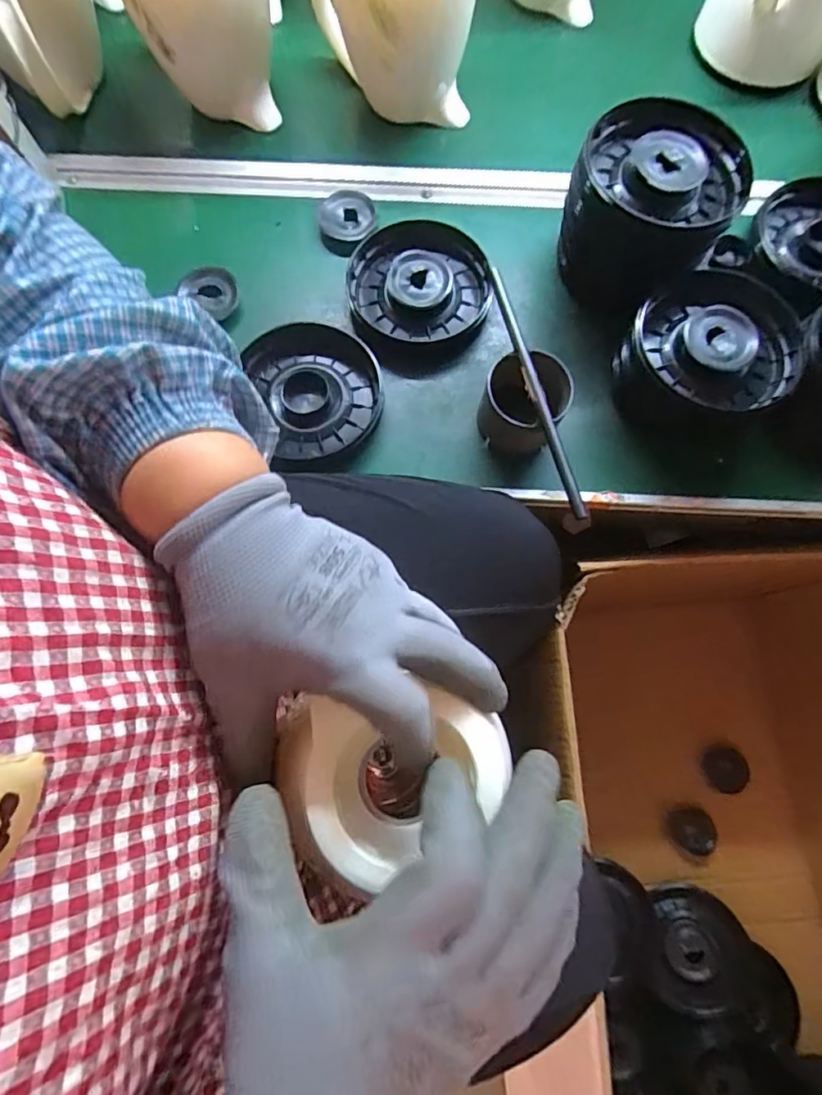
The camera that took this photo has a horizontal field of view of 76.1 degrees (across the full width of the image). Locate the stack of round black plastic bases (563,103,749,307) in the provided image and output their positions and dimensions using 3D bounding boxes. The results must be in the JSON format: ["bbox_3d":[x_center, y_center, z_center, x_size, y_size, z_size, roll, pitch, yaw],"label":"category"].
[{"bbox_3d":[0.209,-0.297,0.479,0.141,0.112,0.128,24,75,6],"label":"stack of round black plastic bases"}]

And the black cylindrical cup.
[{"bbox_3d":[0.101,-0.131,0.473,0.071,0.063,0.071,0,74,-1],"label":"black cylindrical cup"}]

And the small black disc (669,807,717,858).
[{"bbox_3d":[0.414,0.416,0.768,0.057,0.015,0.061,-24,50,17],"label":"small black disc"}]

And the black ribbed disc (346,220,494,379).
[{"bbox_3d":[0.011,-0.246,0.512,0.137,0.033,0.144,0,74,-1],"label":"black ribbed disc"}]

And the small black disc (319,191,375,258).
[{"bbox_3d":[-0.065,-0.326,0.534,0.057,0.019,0.071,-2,74,-1],"label":"small black disc"}]

